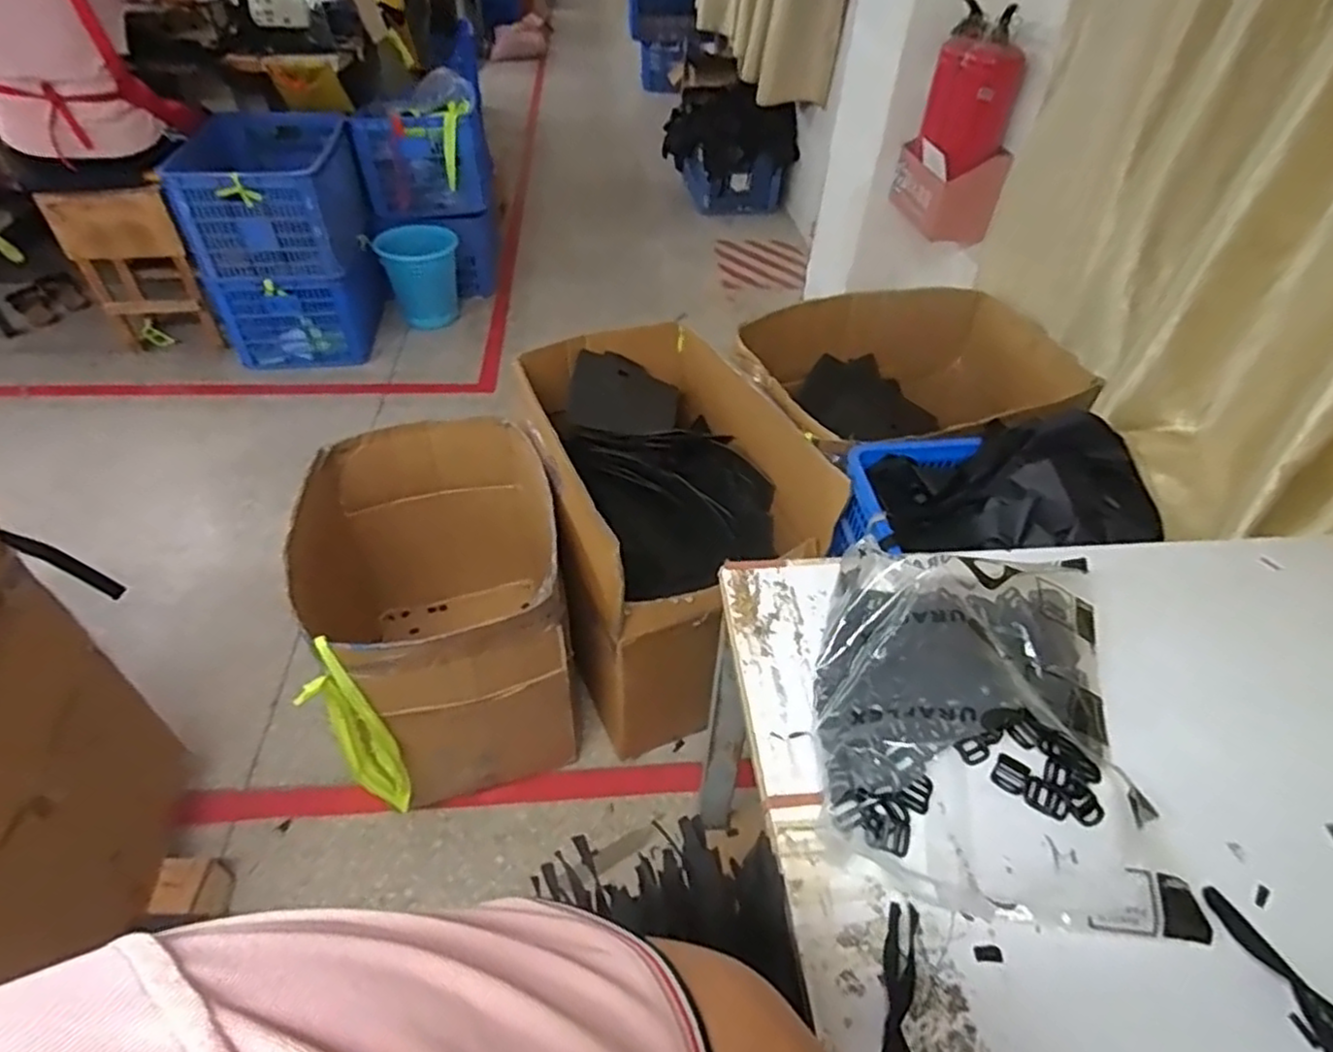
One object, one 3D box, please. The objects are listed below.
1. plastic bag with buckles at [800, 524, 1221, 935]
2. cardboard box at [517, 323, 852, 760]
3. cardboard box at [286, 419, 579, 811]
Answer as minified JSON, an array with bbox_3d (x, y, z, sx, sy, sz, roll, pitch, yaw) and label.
[{"bbox_3d":[0.267,0.152,0.603,0.264,0.086,0.328,8,44,5],"label":"plastic bag with buckles"},{"bbox_3d":[-0.011,0.004,1.427,0.437,0.527,0.653,-9,45,-12],"label":"cardboard box"},{"bbox_3d":[-0.432,0.161,1.321,0.484,0.484,0.536,-15,47,-17],"label":"cardboard box"}]

